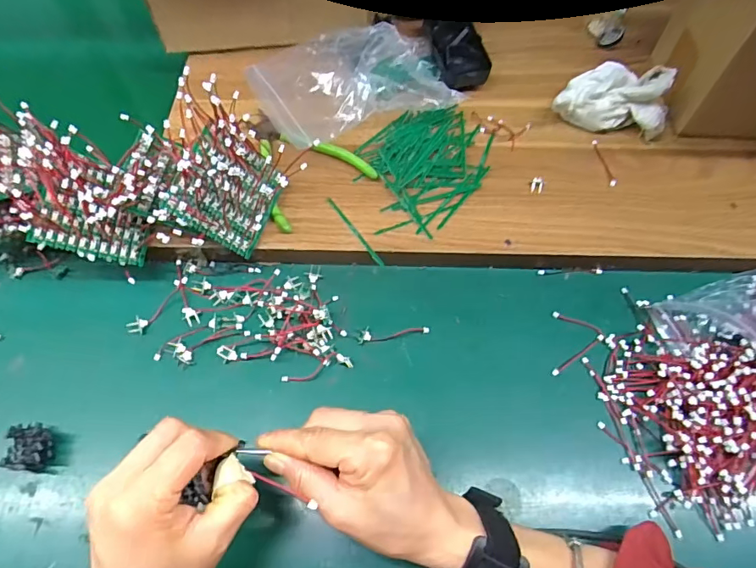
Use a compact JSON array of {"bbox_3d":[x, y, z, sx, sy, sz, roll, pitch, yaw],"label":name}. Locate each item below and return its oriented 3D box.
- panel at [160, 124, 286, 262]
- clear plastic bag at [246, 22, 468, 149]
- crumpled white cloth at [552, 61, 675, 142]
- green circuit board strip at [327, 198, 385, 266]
[{"bbox_3d":[-0.125,-0.077,0.406,0.082,0.017,0.082,32,75,-34],"label":"panel"},{"bbox_3d":[-0.025,-0.217,0.493,0.196,0.050,0.161,-20,63,-10],"label":"clear plastic bag"},{"bbox_3d":[0.229,-0.189,0.470,0.117,0.056,0.074,9,62,5],"label":"crumpled white cloth"},{"bbox_3d":[-0.021,-0.049,0.435,0.005,0.006,0.086,-32,71,-15],"label":"green circuit board strip"}]

